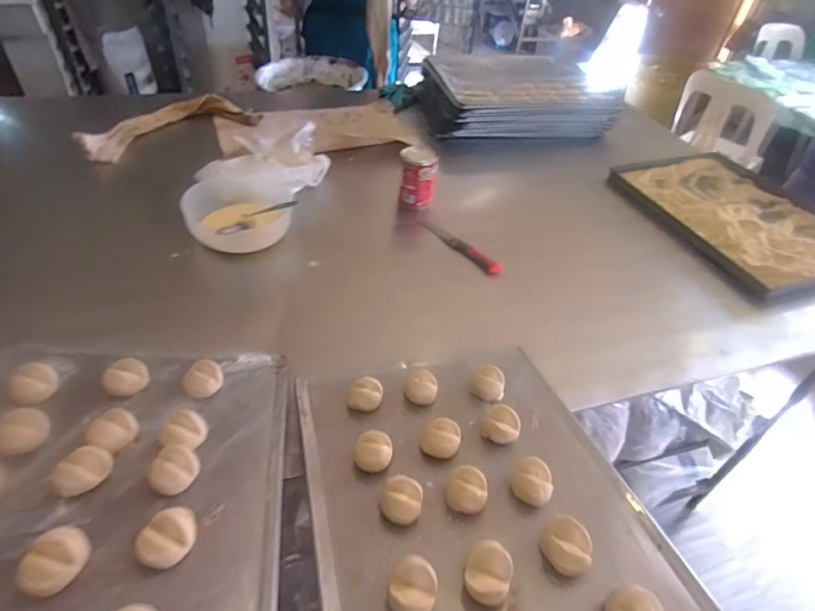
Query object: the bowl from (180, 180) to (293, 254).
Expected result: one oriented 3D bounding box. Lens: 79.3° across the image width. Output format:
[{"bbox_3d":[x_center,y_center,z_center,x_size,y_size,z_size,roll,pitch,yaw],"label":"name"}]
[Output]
[{"bbox_3d":[-0.286,-0.160,0.851,0.158,0.079,0.198,-26,52,-31],"label":"bowl"}]

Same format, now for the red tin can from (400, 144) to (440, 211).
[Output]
[{"bbox_3d":[0.024,-0.258,0.996,0.076,0.098,0.070,2,43,-6],"label":"red tin can"}]

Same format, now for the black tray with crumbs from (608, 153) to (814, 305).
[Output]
[{"bbox_3d":[0.708,-0.199,1.058,0.384,0.031,0.476,-12,46,-20],"label":"black tray with crumbs"}]

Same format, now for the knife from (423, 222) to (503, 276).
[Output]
[{"bbox_3d":[0.099,-0.108,0.915,0.023,0.015,0.189,-29,54,-33],"label":"knife"}]

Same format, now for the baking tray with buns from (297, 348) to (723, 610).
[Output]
[{"bbox_3d":[0.067,0.187,0.504,0.324,0.039,0.441,-6,34,-13],"label":"baking tray with buns"}]

